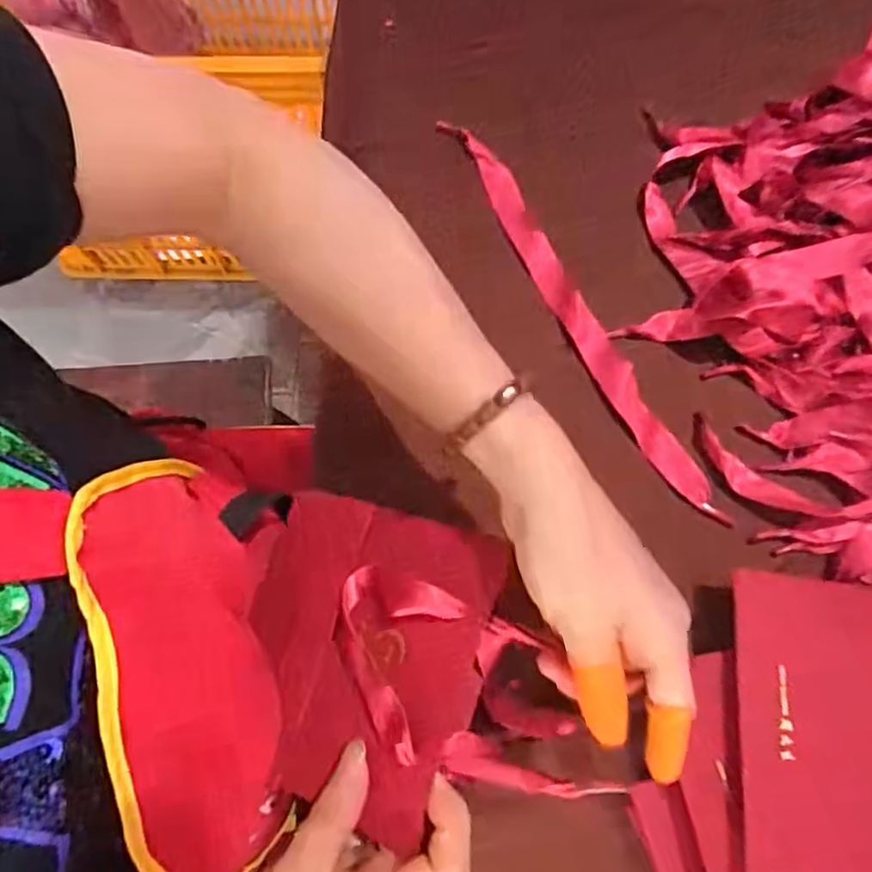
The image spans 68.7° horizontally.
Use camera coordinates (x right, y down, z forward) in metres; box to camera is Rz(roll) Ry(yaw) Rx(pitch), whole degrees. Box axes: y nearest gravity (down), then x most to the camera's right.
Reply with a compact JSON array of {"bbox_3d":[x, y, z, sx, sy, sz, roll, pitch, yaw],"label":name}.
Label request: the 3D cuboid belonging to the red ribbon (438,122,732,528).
[{"bbox_3d":[0.085,-0.080,0.396,0.029,0.019,0.302,-26,75,-7],"label":"red ribbon"}]

